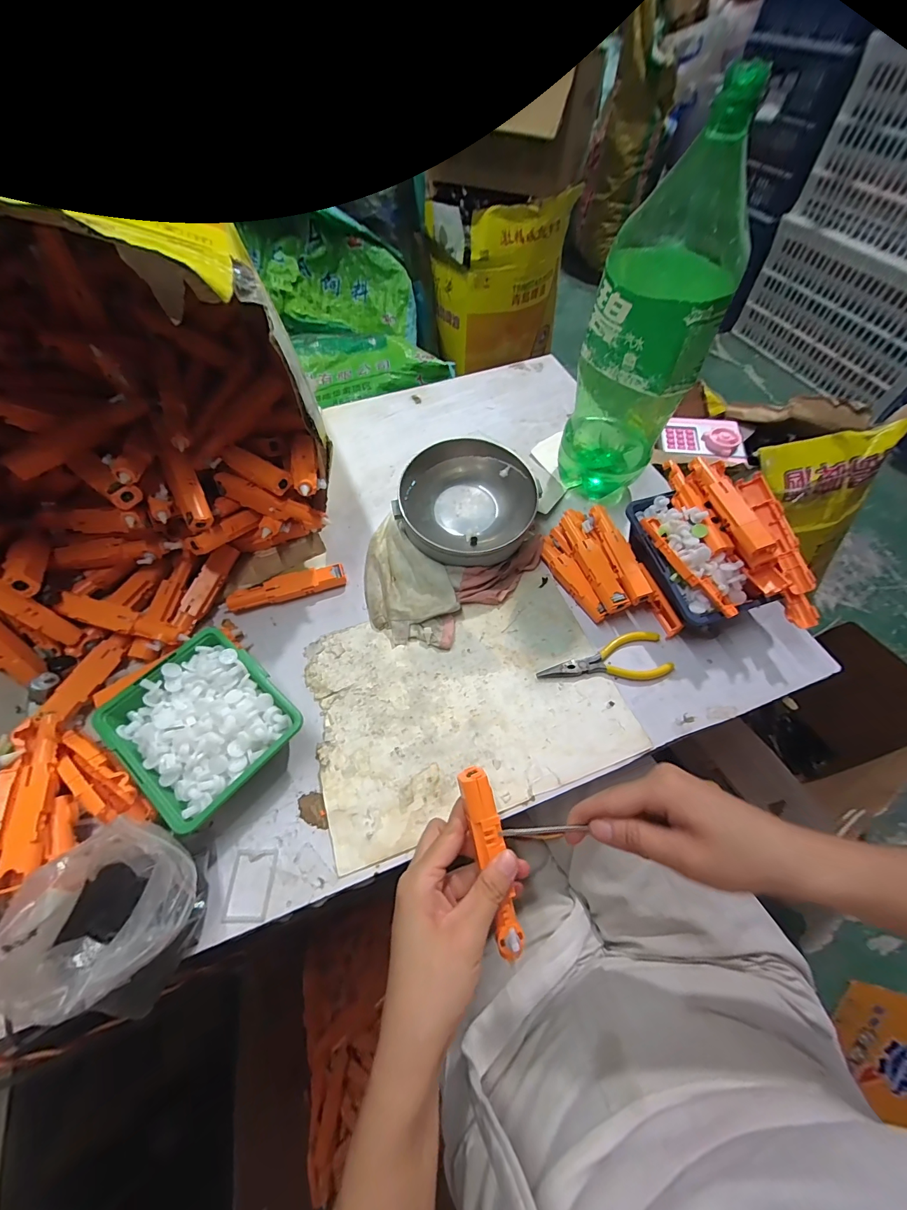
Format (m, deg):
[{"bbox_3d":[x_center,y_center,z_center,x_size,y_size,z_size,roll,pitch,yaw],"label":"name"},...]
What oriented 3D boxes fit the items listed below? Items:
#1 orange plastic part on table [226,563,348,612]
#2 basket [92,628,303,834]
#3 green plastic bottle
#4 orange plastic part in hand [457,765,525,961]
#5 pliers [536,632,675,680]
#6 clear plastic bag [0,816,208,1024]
[{"bbox_3d":[-0.177,-0.017,0.440,0.121,0.021,0.027,-16,59,-6],"label":"orange plastic part on table"},{"bbox_3d":[-0.199,0.101,0.342,0.120,0.060,0.110,37,68,22],"label":"basket"},{"bbox_3d":[0.180,-0.242,0.397,0.107,0.313,0.090,21,62,15],"label":"green plastic bottle"},{"bbox_3d":[0.027,0.172,0.277,0.021,0.016,0.116,-13,83,-7],"label":"orange plastic part in hand"},{"bbox_3d":[0.147,0.057,0.400,0.128,0.008,0.047,-12,59,-4],"label":"pliers"},{"bbox_3d":[-0.212,0.200,0.263,0.083,0.087,0.101,13,61,11],"label":"clear plastic bag"}]

